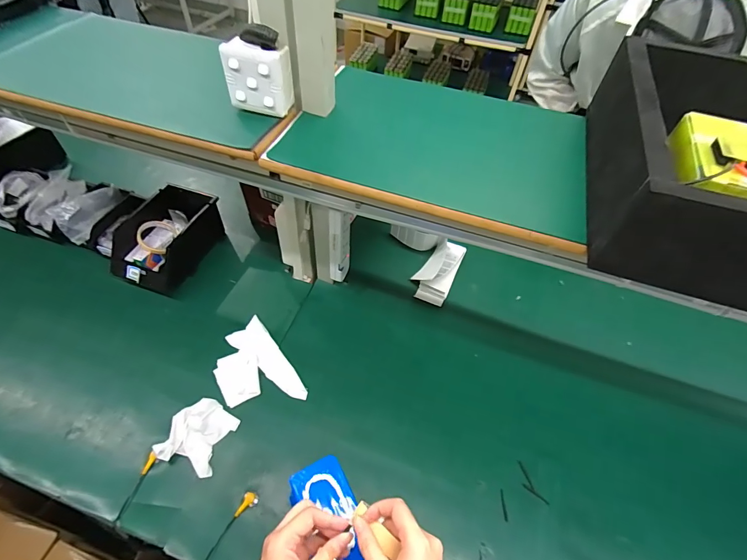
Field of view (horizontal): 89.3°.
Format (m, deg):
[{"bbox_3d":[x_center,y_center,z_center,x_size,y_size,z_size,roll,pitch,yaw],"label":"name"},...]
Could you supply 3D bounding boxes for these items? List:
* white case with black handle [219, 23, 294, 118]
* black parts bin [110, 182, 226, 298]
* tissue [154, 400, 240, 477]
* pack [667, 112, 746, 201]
[{"bbox_3d":[-0.164,-0.295,0.534,0.087,0.103,0.047,12,54,6],"label":"white case with black handle"},{"bbox_3d":[-0.503,-0.101,0.929,0.169,0.107,0.264,14,53,6],"label":"black parts bin"},{"bbox_3d":[-0.319,0.281,0.692,0.104,0.031,0.116,17,53,8],"label":"tissue"},{"bbox_3d":[0.426,-0.134,0.425,0.147,0.034,0.146,18,54,10],"label":"pack"}]

